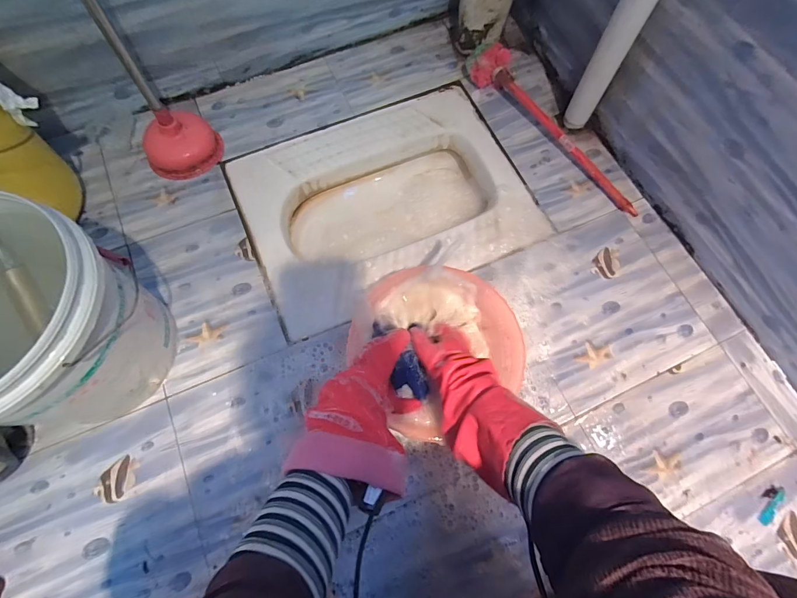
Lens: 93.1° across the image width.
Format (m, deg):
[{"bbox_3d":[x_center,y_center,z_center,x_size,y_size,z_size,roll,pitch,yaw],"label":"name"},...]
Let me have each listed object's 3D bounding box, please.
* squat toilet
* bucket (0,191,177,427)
[{"bbox_3d":[-0.026,-0.182,0.821,0.545,0.148,0.412,-23,73,-9],"label":"squat toilet"},{"bbox_3d":[-0.482,0.033,0.513,0.281,0.263,0.238,24,72,7],"label":"bucket"}]

